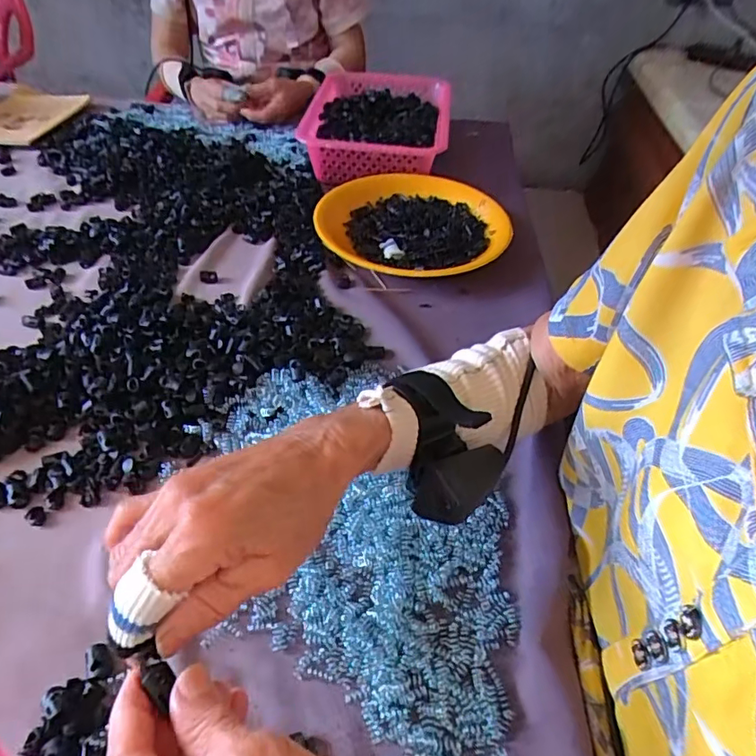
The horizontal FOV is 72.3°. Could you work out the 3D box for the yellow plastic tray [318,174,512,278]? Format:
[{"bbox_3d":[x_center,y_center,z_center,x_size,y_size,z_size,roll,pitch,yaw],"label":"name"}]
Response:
[{"bbox_3d":[0.047,-0.196,0.675,0.246,0.033,0.231,-26,53,-25],"label":"yellow plastic tray"}]

